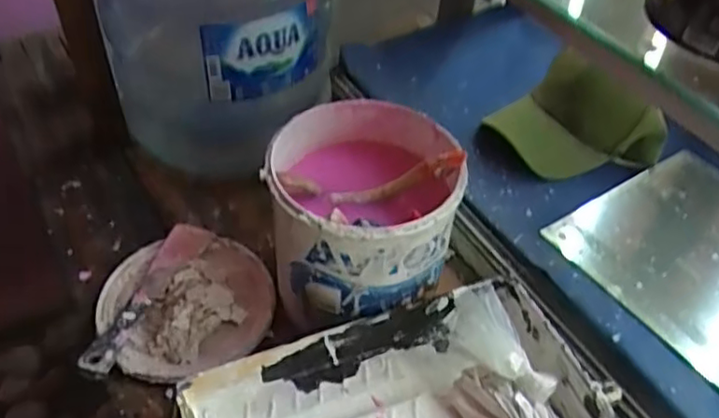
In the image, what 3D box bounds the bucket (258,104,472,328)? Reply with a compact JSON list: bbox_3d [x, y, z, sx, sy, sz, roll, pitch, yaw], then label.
[{"bbox_3d":[0.003,0.000,0.654,0.172,0.137,0.184,1,46,-1],"label":"bucket"}]

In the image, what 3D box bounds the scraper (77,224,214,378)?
[{"bbox_3d":[-0.221,0.087,0.706,0.050,0.027,0.209,11,46,8],"label":"scraper"}]

